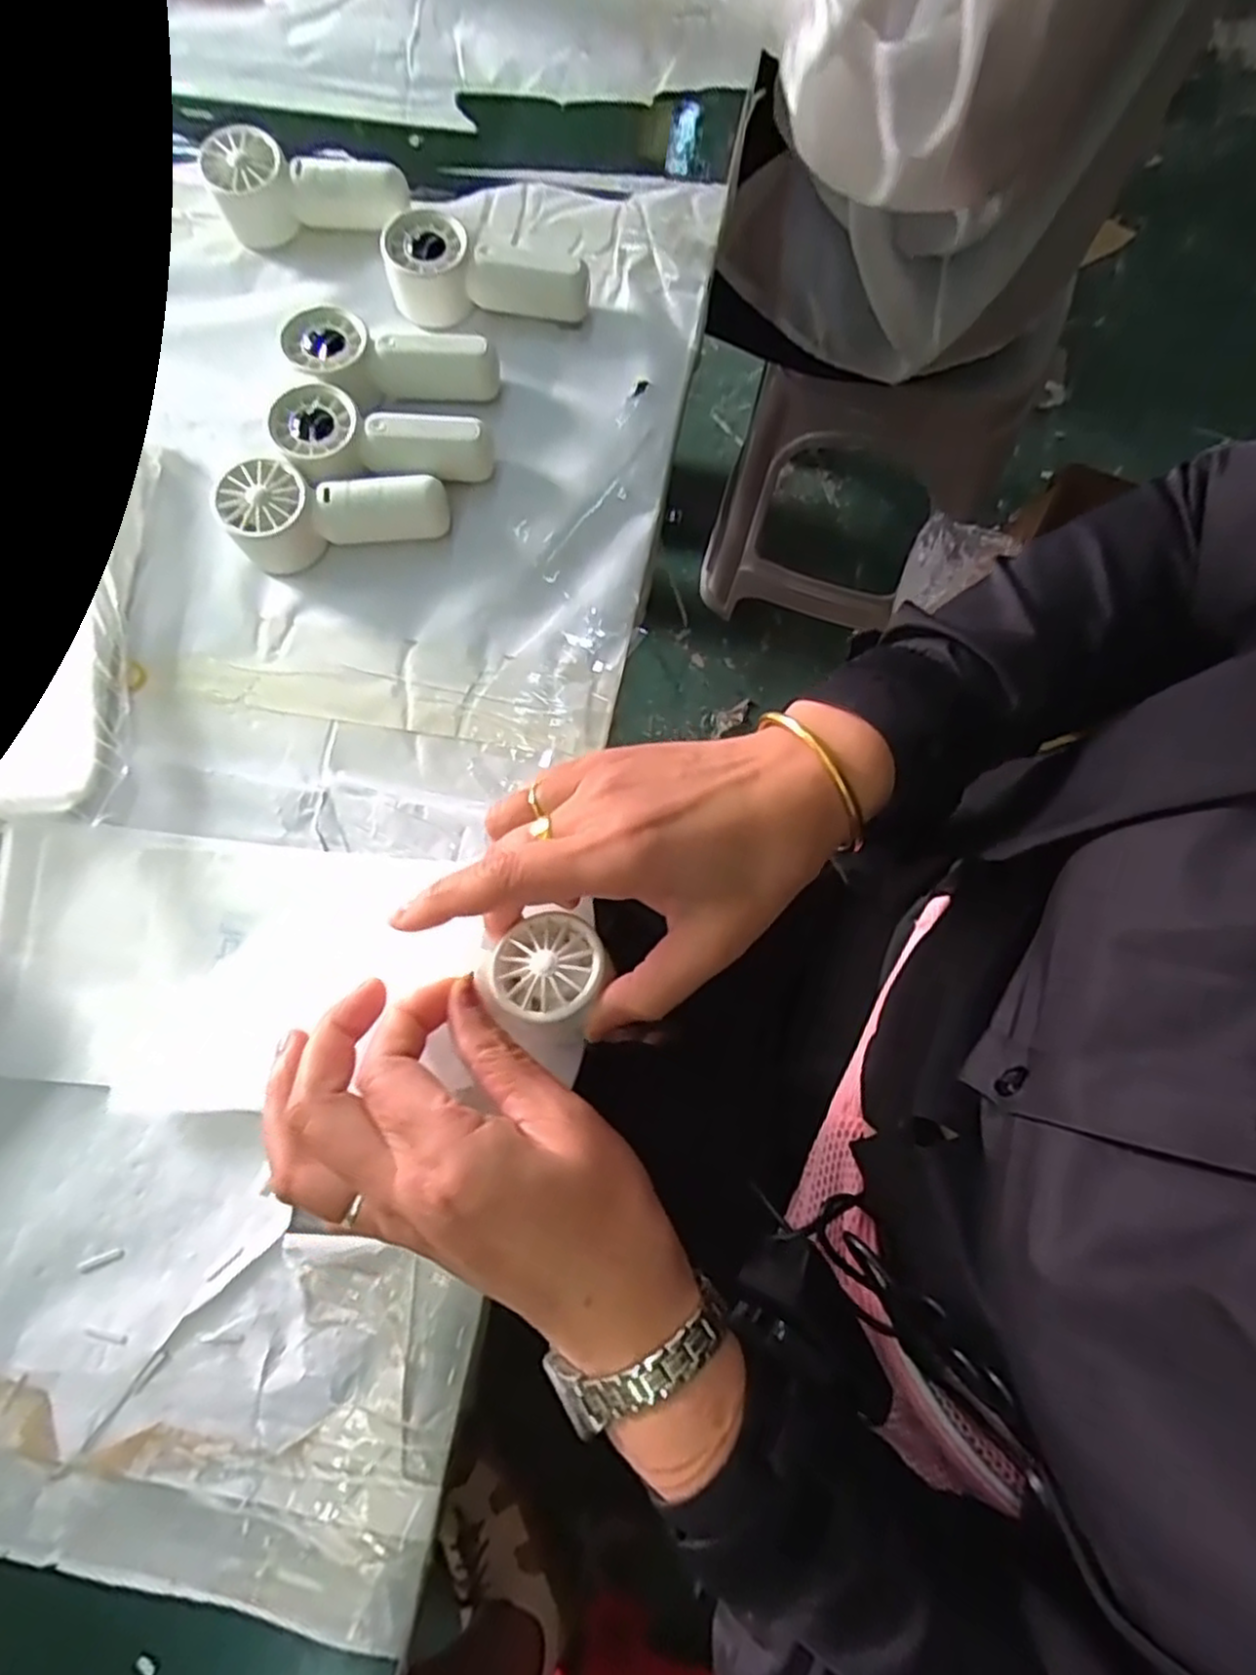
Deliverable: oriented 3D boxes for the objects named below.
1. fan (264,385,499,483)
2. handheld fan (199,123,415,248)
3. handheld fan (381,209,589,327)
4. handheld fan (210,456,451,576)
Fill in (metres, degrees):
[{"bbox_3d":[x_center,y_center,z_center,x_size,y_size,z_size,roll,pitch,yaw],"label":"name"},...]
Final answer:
[{"bbox_3d":[-0.128,-0.201,0.390,0.107,0.030,0.047,10,78,2],"label":"fan"},{"bbox_3d":[-0.185,-0.377,0.429,0.110,0.036,0.034,-2,78,0],"label":"handheld fan"},{"bbox_3d":[-0.077,-0.314,0.414,0.108,0.031,0.039,2,78,1],"label":"handheld fan"},{"bbox_3d":[-0.151,-0.164,0.382,0.110,0.034,0.041,1,78,0],"label":"handheld fan"}]

